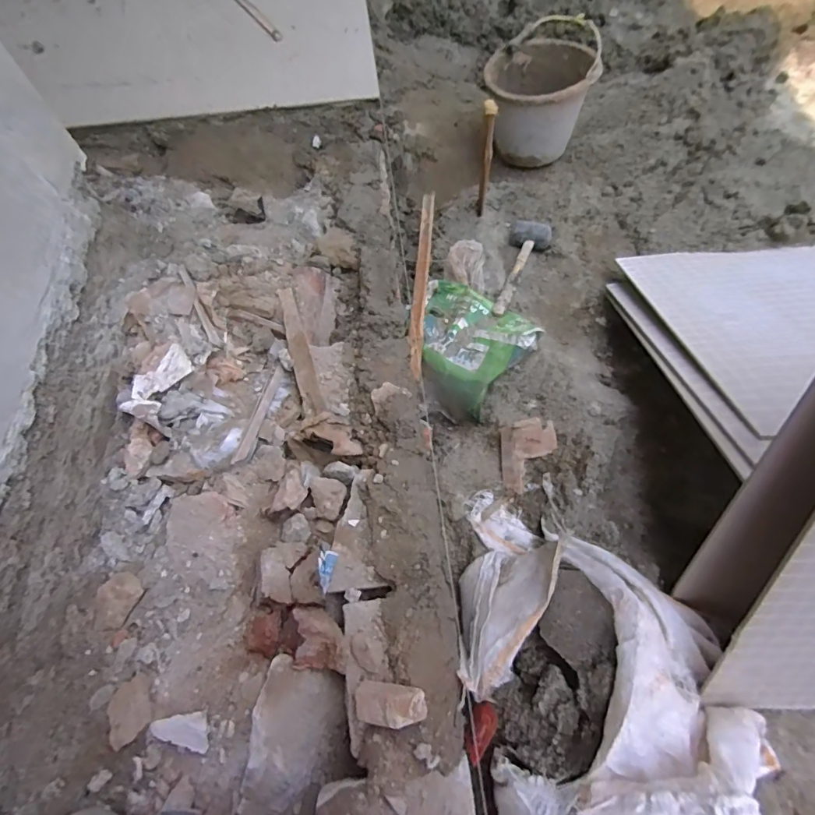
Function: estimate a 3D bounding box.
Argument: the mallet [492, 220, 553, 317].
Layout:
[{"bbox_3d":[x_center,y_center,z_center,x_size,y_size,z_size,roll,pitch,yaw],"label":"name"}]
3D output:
[{"bbox_3d":[0.260,-0.326,1.052,0.098,0.052,0.308,20,67,11],"label":"mallet"}]

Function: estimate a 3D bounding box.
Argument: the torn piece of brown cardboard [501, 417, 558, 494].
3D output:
[{"bbox_3d":[0.229,0.088,0.844,0.097,0.049,0.137,1,92,7],"label":"torn piece of brown cardboard"}]

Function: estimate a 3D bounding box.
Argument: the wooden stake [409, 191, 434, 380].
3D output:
[{"bbox_3d":[0.034,-0.312,1.050,0.033,0.038,0.521,4,65,3],"label":"wooden stake"}]

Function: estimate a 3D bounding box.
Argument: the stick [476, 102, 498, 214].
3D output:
[{"bbox_3d":[0.174,-0.554,1.012,0.032,0.256,0.037,6,65,5],"label":"stick"}]

